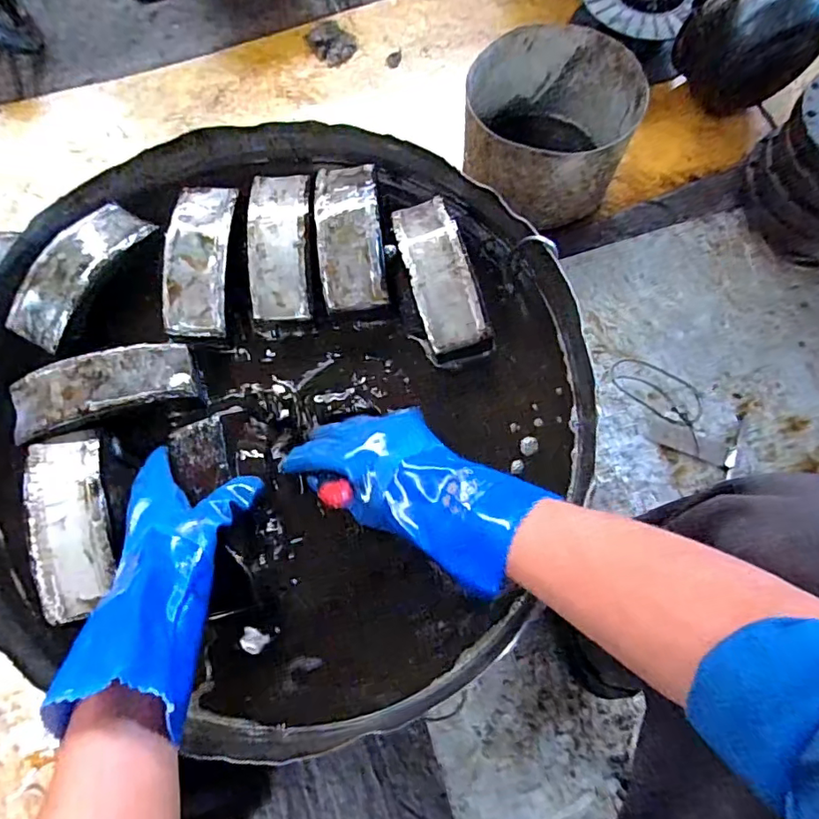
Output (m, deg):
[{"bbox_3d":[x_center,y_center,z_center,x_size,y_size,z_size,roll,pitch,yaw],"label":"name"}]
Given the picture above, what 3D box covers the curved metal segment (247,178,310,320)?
[{"bbox_3d":[-0.128,-0.167,0.532,0.059,0.026,0.155,-4,74,-1],"label":"curved metal segment"}]

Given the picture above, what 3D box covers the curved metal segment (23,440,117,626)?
[{"bbox_3d":[-0.285,0.095,0.450,0.060,0.027,0.150,-18,75,-5],"label":"curved metal segment"}]

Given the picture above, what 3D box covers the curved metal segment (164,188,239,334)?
[{"bbox_3d":[-0.207,-0.151,0.526,0.060,0.024,0.158,1,74,0],"label":"curved metal segment"}]

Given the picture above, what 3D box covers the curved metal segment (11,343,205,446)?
[{"bbox_3d":[-0.277,-0.022,0.485,0.154,0.032,0.060,-18,75,-5],"label":"curved metal segment"}]

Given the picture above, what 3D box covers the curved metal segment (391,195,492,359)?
[{"bbox_3d":[0.030,-0.128,0.526,0.059,0.050,0.162,-16,75,-5],"label":"curved metal segment"}]

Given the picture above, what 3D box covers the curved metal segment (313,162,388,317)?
[{"bbox_3d":[-0.059,-0.172,0.527,0.062,0.032,0.150,-7,74,-2],"label":"curved metal segment"}]

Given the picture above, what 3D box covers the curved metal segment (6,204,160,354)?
[{"bbox_3d":[-0.323,-0.136,0.515,0.060,0.027,0.155,30,76,8],"label":"curved metal segment"}]

